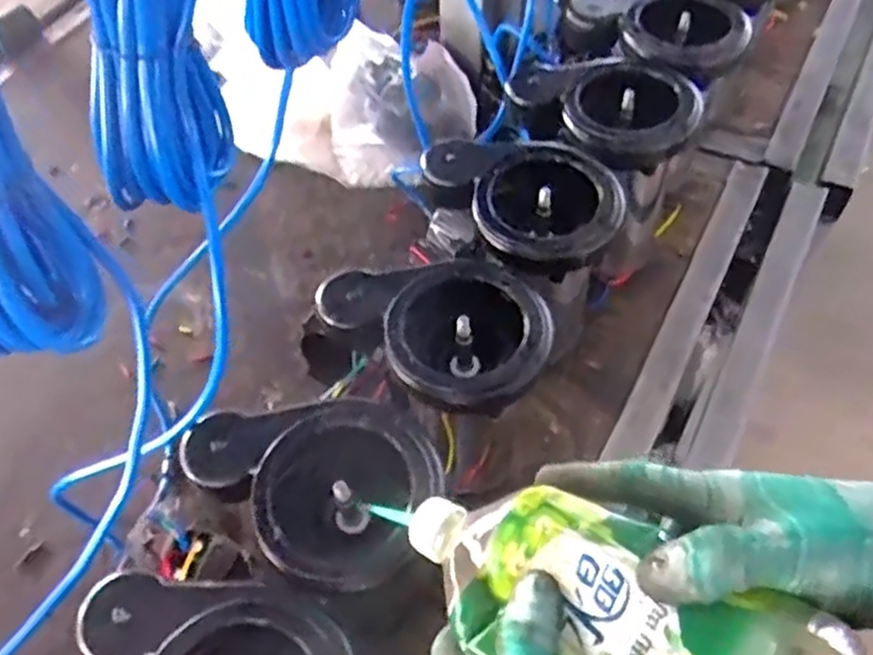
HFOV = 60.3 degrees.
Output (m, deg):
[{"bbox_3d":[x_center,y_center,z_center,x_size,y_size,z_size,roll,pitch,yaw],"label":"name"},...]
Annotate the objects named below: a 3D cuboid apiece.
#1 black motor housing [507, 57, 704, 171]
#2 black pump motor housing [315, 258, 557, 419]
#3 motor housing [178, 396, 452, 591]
[{"bbox_3d":[0.146,-0.197,0.667,0.168,0.044,0.105,28,63,19],"label":"black motor housing"},{"bbox_3d":[-0.003,0.009,0.562,0.168,0.080,0.115,22,61,16],"label":"black pump motor housing"},{"bbox_3d":[-0.072,0.098,0.488,0.163,0.058,0.120,37,66,22],"label":"motor housing"}]

